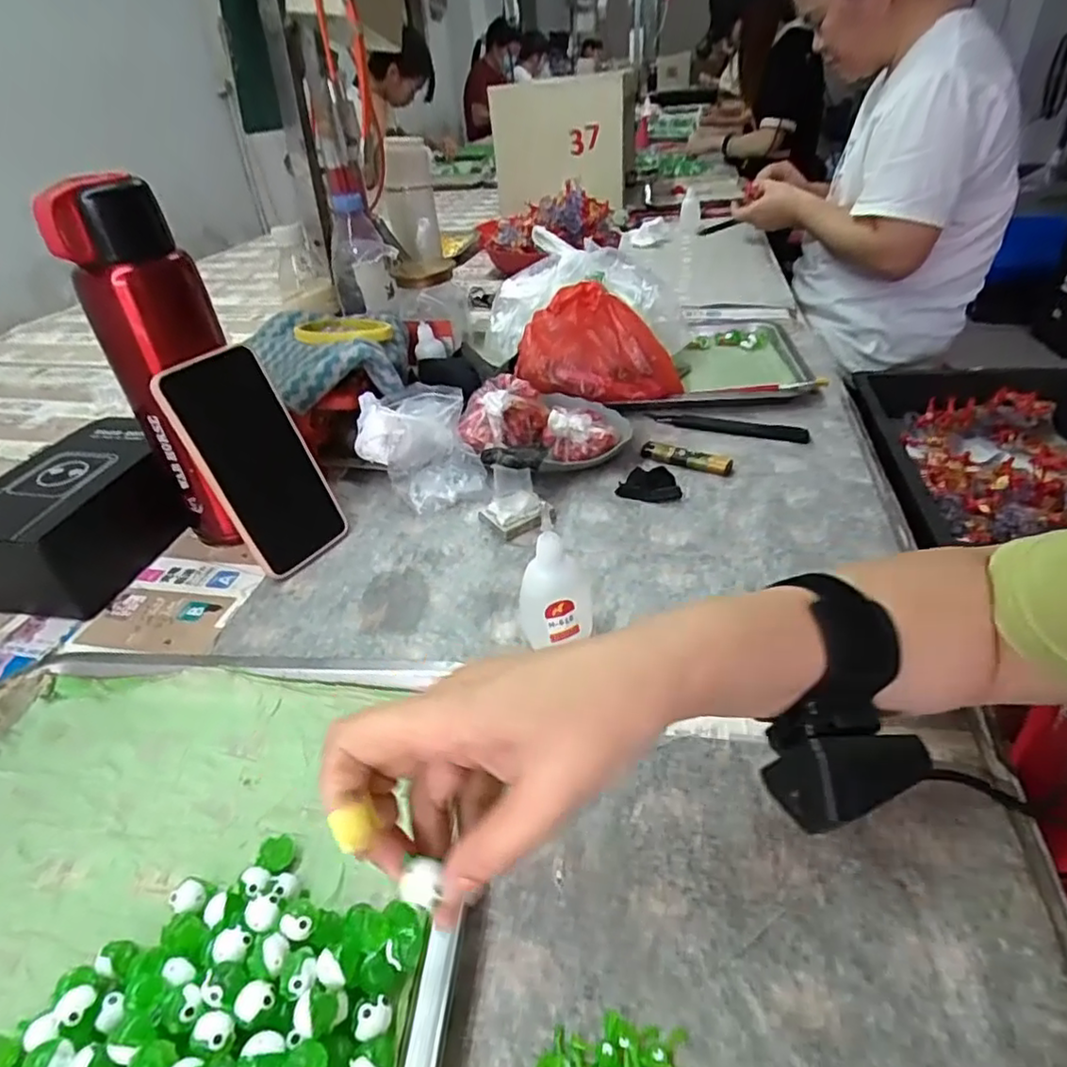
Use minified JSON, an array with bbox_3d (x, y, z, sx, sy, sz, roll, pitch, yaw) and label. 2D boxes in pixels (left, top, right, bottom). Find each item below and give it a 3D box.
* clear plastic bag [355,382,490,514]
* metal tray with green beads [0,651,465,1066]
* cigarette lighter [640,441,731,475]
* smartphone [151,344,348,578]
[{"bbox_3d":[-0.103,-0.078,0.559,0.098,0.071,0.109,-15,38,-13],"label":"clear plastic bag"},{"bbox_3d":[-0.182,0.160,0.287,0.301,0.029,0.257,0,37,6],"label":"metal tray with green beads"},{"bbox_3d":[0.135,-0.069,0.561,0.081,0.012,0.019,17,42,26],"label":"cigarette lighter"},{"bbox_3d":[-0.205,-0.051,0.470,0.016,0.161,0.076,1,32,40],"label":"smartphone"}]

